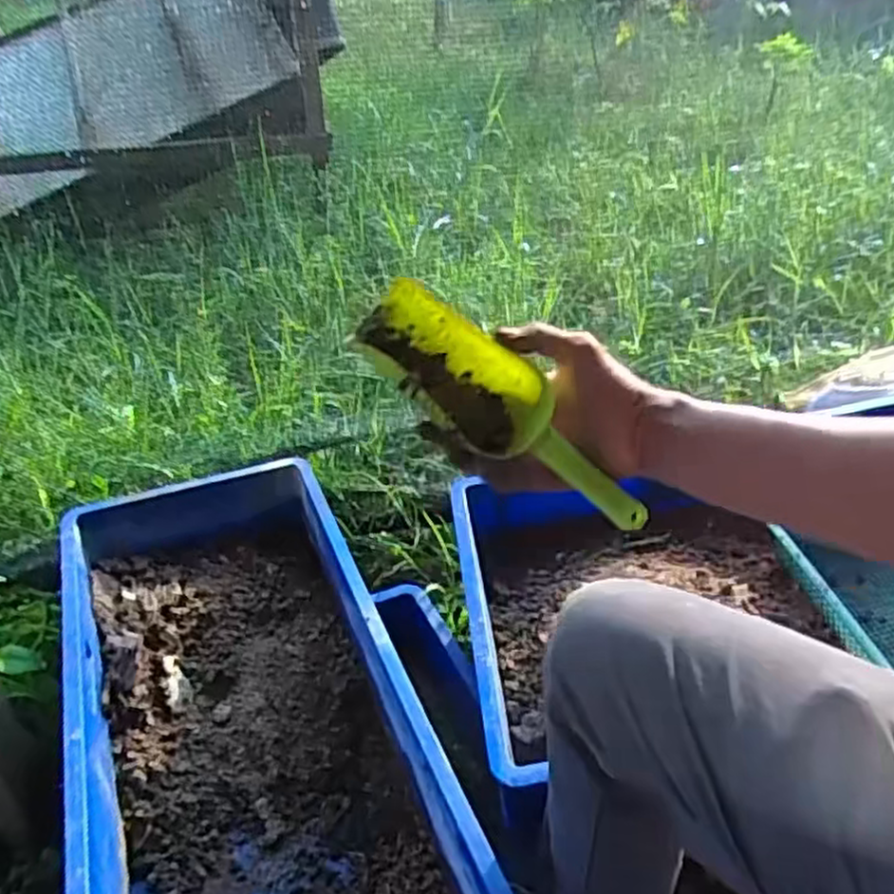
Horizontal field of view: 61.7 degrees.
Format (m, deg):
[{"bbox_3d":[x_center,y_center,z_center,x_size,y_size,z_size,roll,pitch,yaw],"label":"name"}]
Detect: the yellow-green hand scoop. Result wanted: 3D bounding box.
[{"bbox_3d":[0.039,-0.030,0.490,0.226,0.050,0.079,40,50,8],"label":"yellow-green hand scoop"}]

